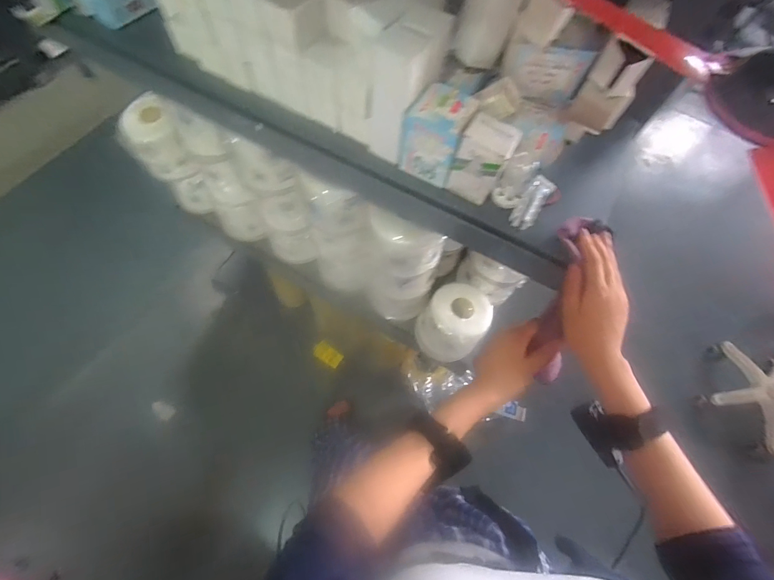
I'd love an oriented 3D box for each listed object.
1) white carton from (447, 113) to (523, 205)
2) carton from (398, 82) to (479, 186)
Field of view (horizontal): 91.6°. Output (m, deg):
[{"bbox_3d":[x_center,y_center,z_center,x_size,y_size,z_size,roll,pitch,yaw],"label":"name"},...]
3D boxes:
[{"bbox_3d":[0.109,-0.147,0.426,0.052,0.086,0.052,35,69,12],"label":"white carton"},{"bbox_3d":[0.057,-0.182,0.438,0.067,0.082,0.069,26,67,8],"label":"carton"}]

